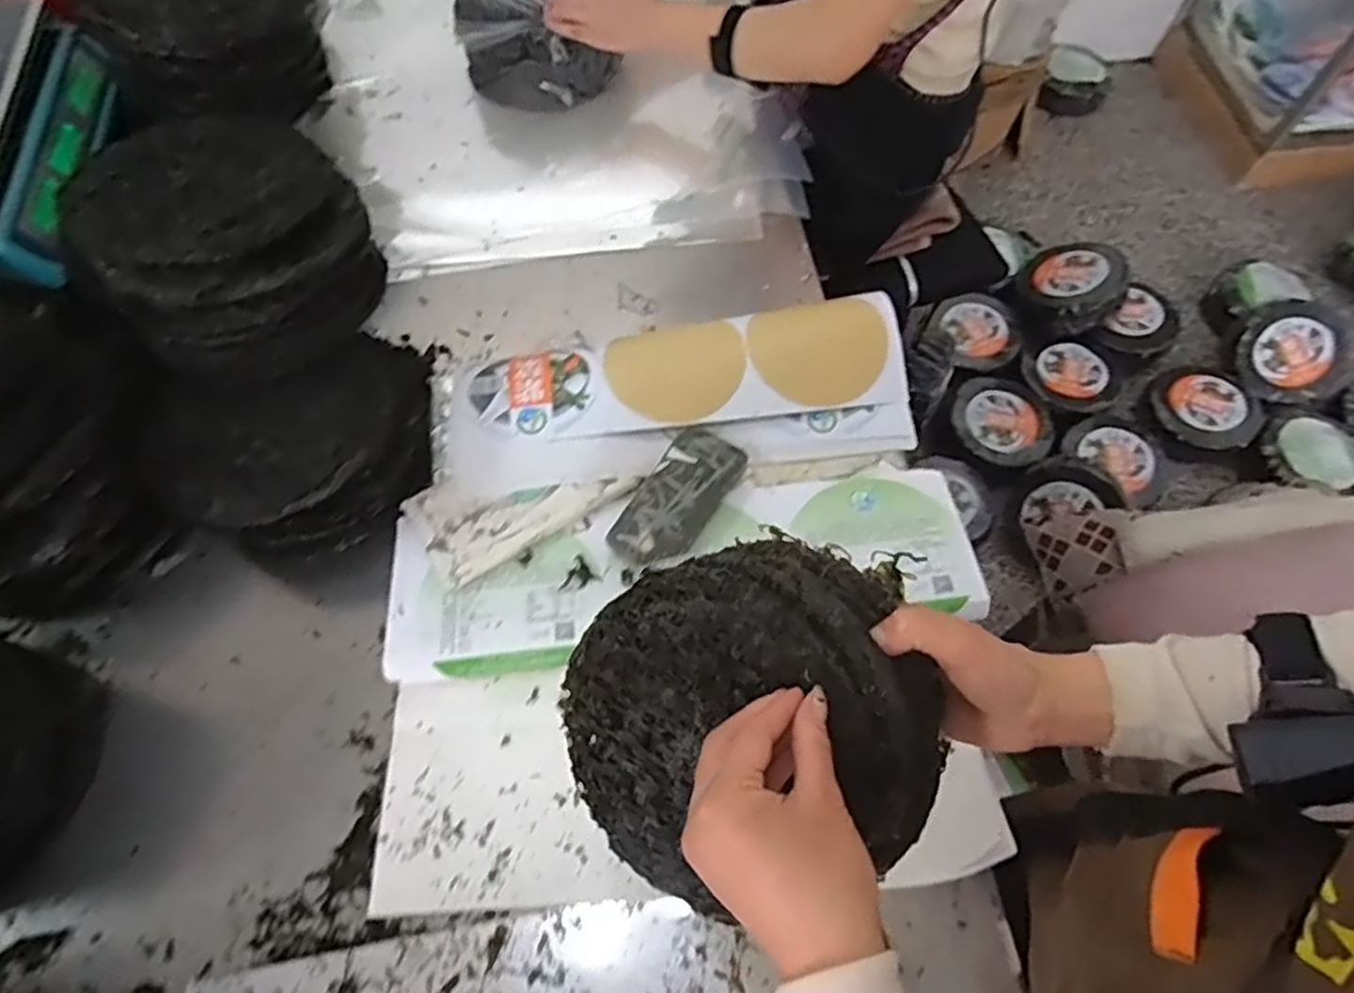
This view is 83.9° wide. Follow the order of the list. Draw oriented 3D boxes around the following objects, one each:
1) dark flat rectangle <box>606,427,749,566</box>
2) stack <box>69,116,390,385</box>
[{"bbox_3d":[0.001,0.000,0.670,0.067,0.017,0.140,32,69,15],"label":"dark flat rectangle"},{"bbox_3d":[-0.372,-0.218,0.631,0.205,0.104,0.222,-34,69,-15],"label":"stack"}]

